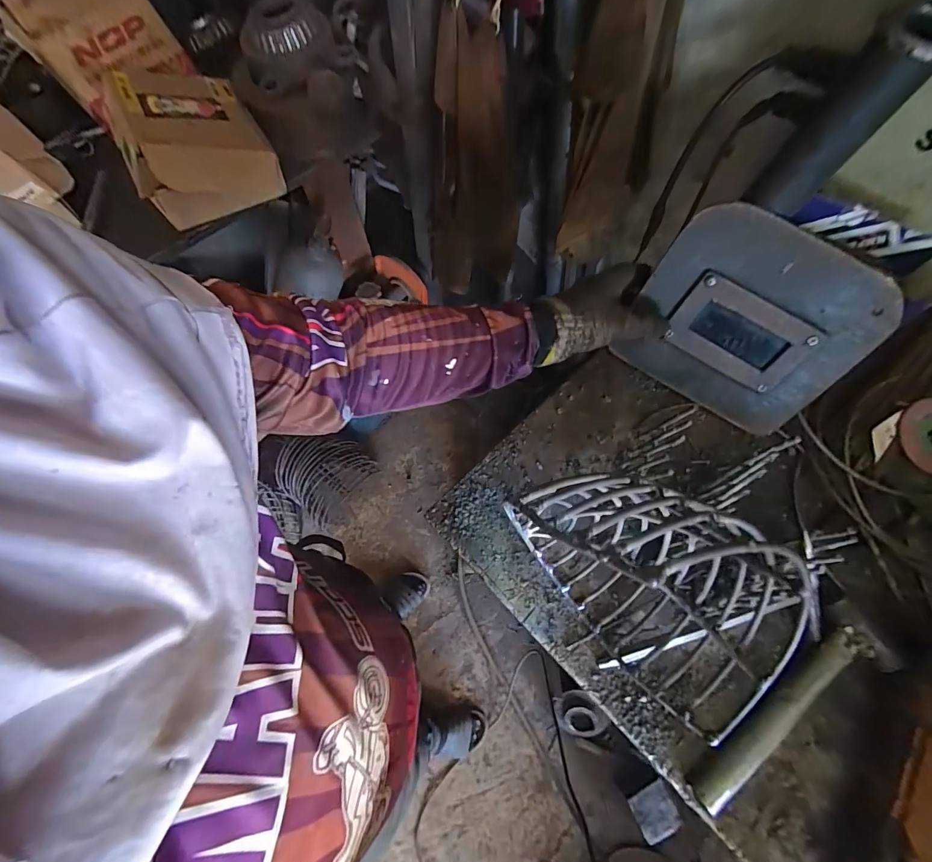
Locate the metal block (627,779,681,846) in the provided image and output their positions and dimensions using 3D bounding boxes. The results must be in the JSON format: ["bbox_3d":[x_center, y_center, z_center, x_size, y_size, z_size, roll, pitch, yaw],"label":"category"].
[{"bbox_3d":[0.460,0.924,0.979,0.103,0.027,0.093,-22,70,-9],"label":"metal block"}]

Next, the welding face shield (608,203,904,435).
[{"bbox_3d":[0.293,-0.110,0.431,0.212,0.188,0.017,32,42,7],"label":"welding face shield"}]

